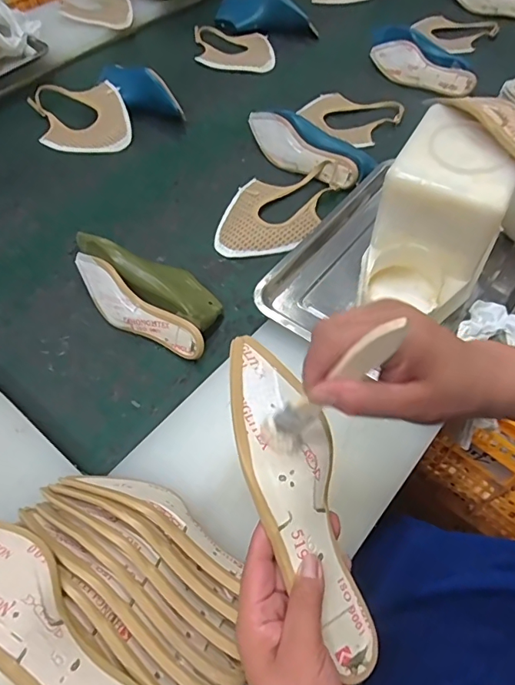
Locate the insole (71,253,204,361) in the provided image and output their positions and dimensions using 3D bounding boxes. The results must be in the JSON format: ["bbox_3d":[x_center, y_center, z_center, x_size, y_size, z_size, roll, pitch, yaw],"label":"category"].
[{"bbox_3d":[-0.172,-0.051,0.652,0.249,0.070,0.035,31,25,16],"label":"insole"}]

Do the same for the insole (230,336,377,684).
[{"bbox_3d":[0.030,0.105,0.341,0.066,0.039,0.244,-17,73,-10],"label":"insole"}]

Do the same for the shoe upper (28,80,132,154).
[{"bbox_3d":[-0.355,-0.458,0.945,0.174,0.036,0.241,-19,58,-11],"label":"shoe upper"}]

